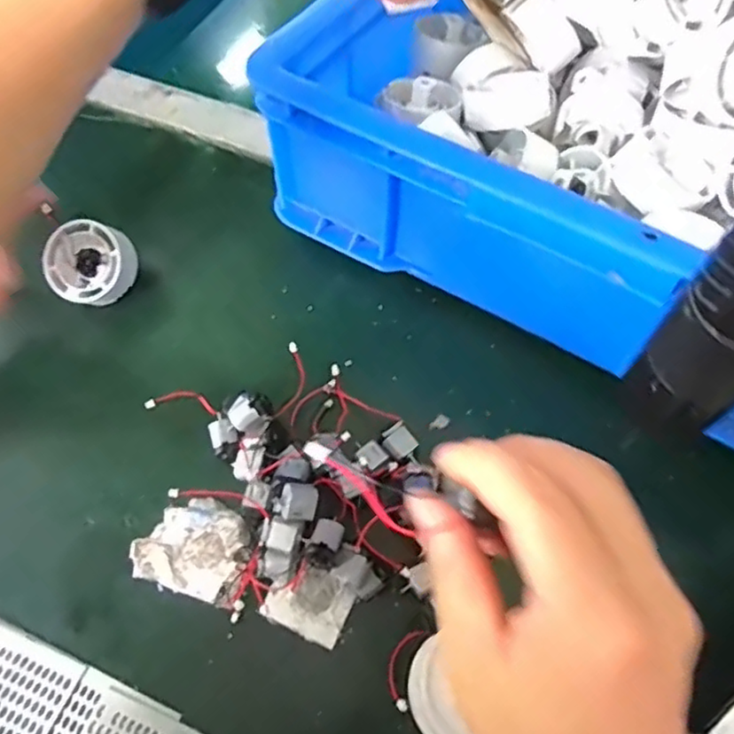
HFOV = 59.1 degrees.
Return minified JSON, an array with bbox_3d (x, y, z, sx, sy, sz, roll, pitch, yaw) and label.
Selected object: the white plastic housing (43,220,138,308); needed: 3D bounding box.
[{"bbox_3d":[-0.187,-0.070,0.439,0.056,0.025,0.052,0,93,-4],"label":"white plastic housing"}]

